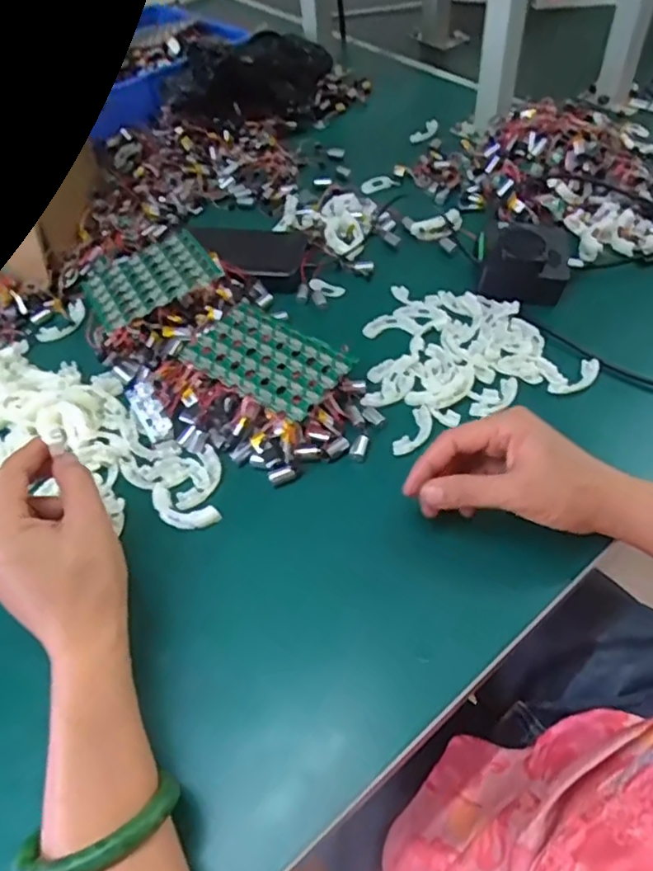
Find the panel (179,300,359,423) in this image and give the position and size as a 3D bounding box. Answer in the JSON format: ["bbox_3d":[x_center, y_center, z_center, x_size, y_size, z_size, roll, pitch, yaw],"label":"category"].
[{"bbox_3d":[-0.047,-0.062,0.510,0.119,0.006,0.083,29,55,21],"label":"panel"}]

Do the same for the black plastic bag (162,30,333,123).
[{"bbox_3d":[-0.100,-0.470,0.847,0.216,0.081,0.125,-9,49,-2],"label":"black plastic bag"}]

